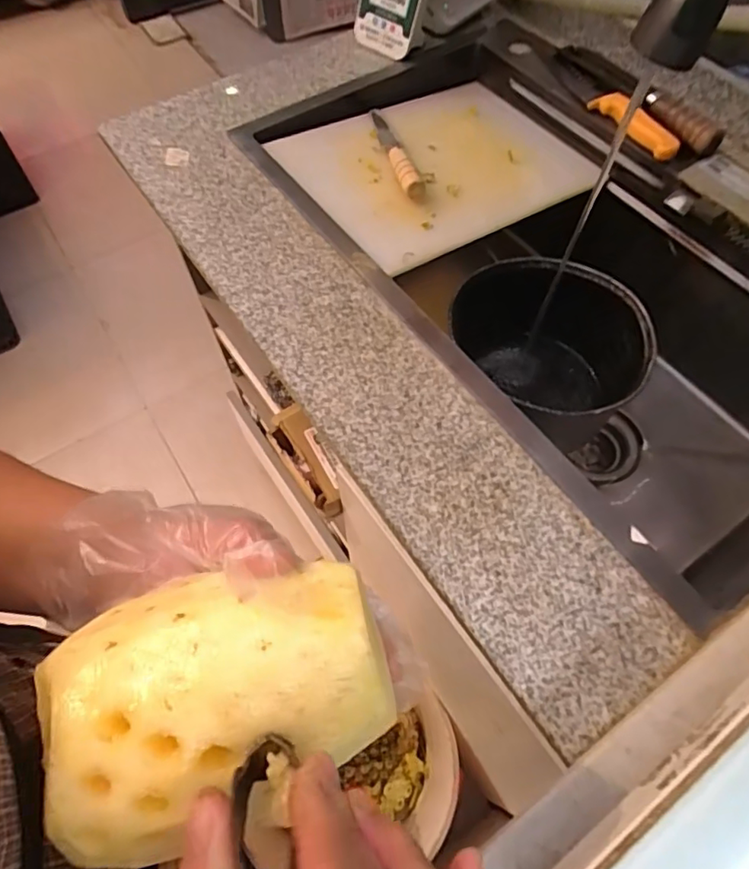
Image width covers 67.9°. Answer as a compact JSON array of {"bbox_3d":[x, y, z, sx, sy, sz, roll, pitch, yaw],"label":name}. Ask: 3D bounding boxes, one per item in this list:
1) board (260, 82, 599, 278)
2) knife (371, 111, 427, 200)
[{"bbox_3d":[0.078,-0.343,0.708,0.338,0.024,0.269,-28,63,-15],"label":"board"},{"bbox_3d":[0.023,-0.361,0.698,0.025,0.028,0.195,-13,62,-8],"label":"knife"}]

